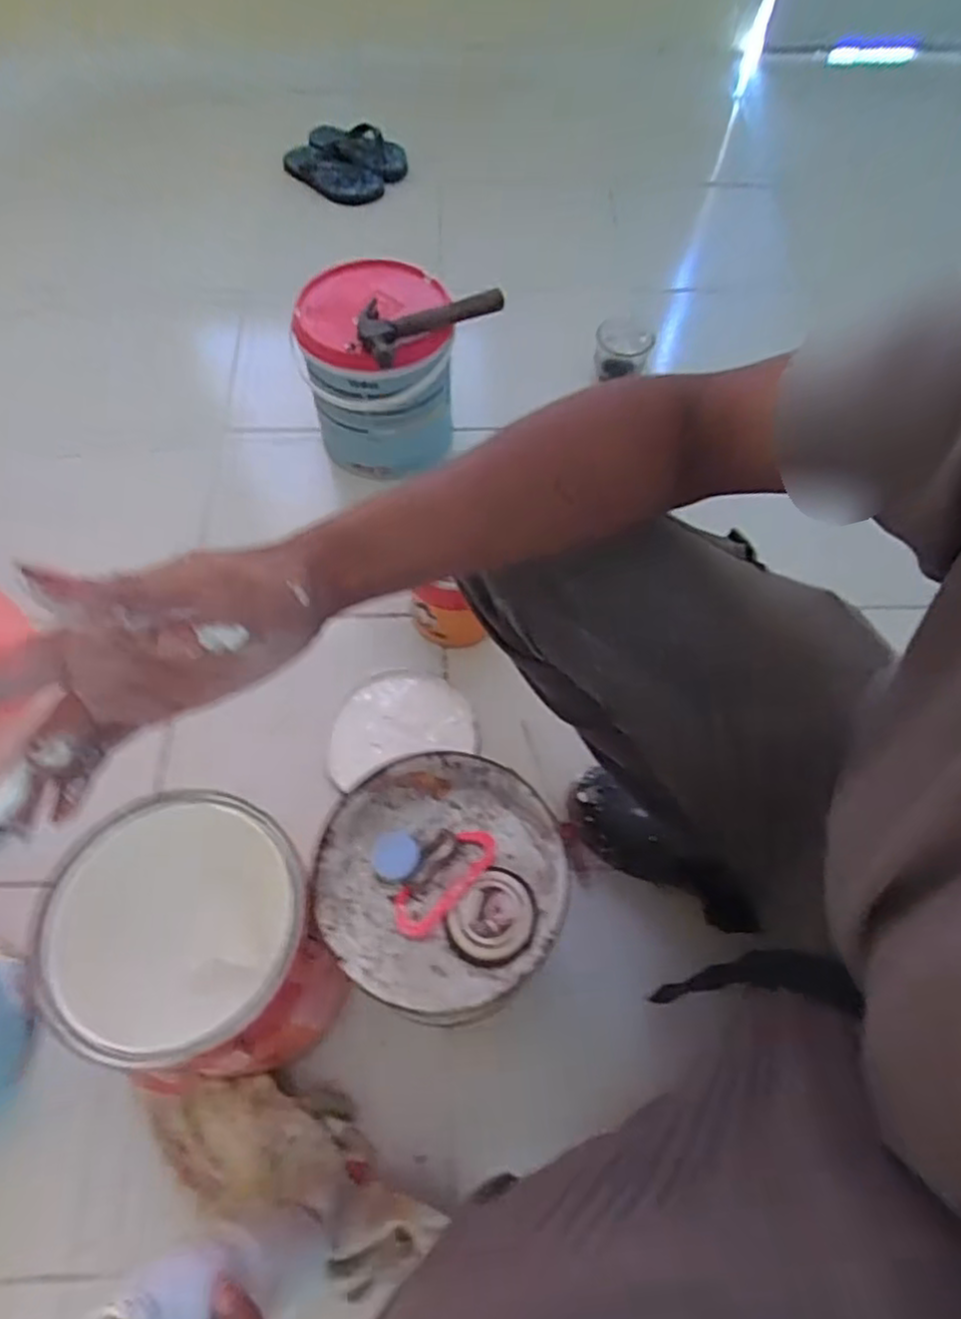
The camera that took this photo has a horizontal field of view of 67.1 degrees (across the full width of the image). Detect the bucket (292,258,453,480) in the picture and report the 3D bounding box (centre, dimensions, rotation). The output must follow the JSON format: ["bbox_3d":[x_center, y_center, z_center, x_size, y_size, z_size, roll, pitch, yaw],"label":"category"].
[{"bbox_3d":[-0.128,-0.355,0.915,0.170,0.192,0.172,-3,62,-3],"label":"bucket"}]

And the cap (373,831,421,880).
[{"bbox_3d":[-0.058,0.136,0.503,0.031,0.010,0.032,1,62,-1],"label":"cap"}]

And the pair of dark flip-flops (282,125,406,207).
[{"bbox_3d":[-0.239,-0.888,1.290,0.201,0.058,0.185,16,62,7],"label":"pair of dark flip-flops"}]

